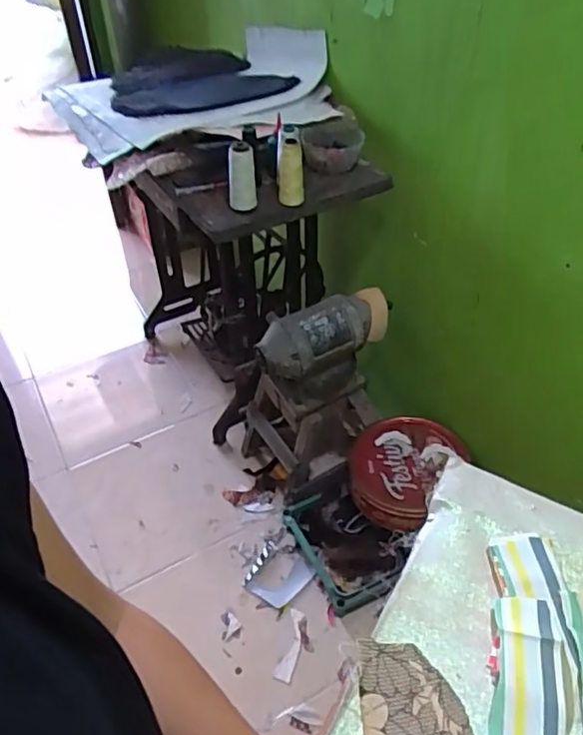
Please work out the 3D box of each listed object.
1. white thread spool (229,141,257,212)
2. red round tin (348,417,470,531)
[{"bbox_3d":[-0.087,-0.321,1.053,0.050,0.126,0.050,-5,42,-2],"label":"white thread spool"},{"bbox_3d":[0.245,0.239,1.359,0.259,0.080,0.259,-8,46,8],"label":"red round tin"}]

